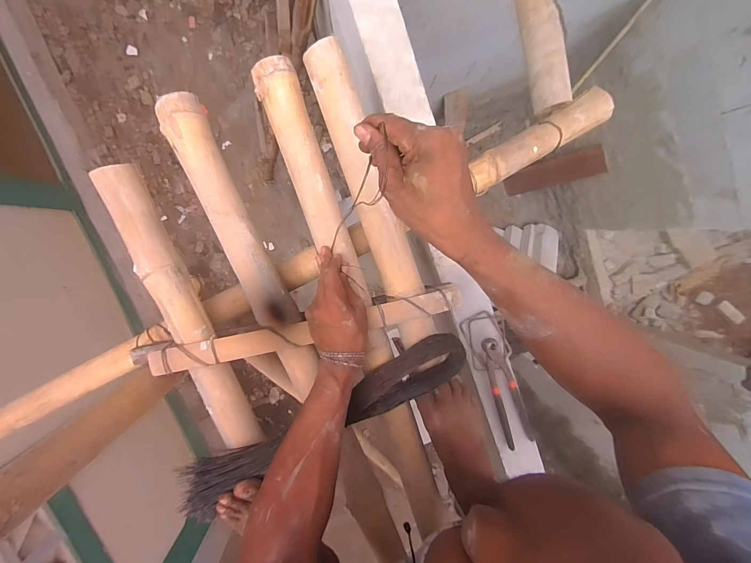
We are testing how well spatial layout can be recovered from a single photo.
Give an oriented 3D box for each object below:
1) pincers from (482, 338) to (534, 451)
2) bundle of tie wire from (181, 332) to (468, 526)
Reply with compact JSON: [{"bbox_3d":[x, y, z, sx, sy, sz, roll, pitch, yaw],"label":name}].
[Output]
[{"bbox_3d":[0.240,0.209,0.652,0.051,0.019,0.221,-21,99,1],"label":"pincers"},{"bbox_3d":[-0.067,0.198,0.512,0.433,0.063,0.069,-28,99,-3],"label":"bundle of tie wire"}]

